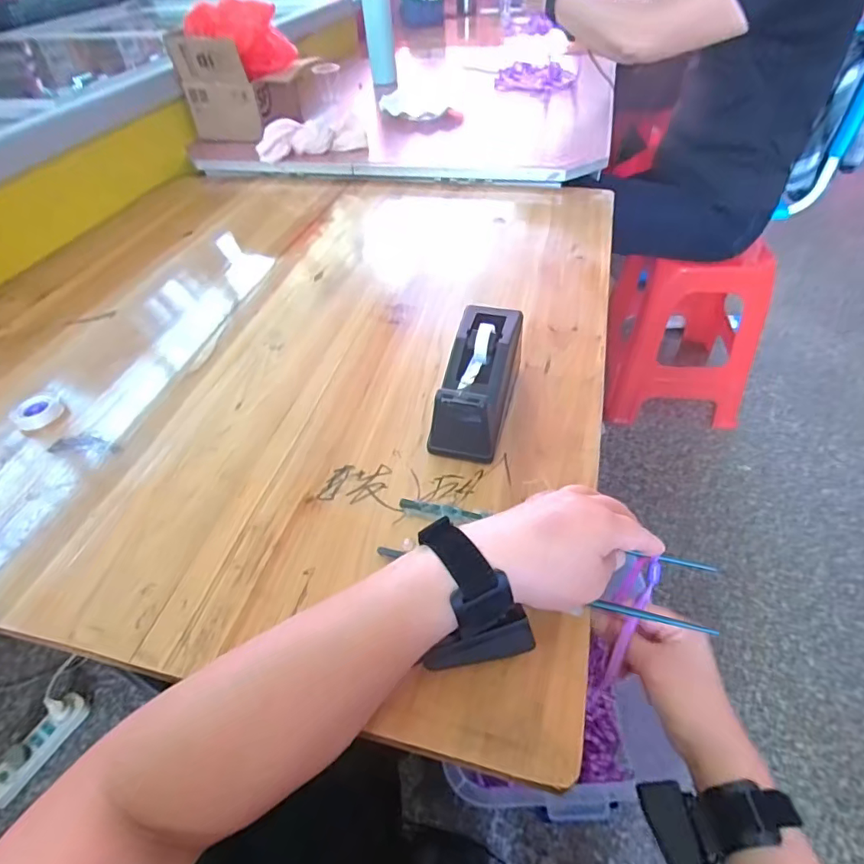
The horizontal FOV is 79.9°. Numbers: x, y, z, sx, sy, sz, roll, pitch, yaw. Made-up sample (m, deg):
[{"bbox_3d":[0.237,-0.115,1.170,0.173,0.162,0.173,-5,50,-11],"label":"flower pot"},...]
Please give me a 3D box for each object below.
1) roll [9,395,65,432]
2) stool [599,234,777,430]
[{"bbox_3d":[-0.414,-0.021,0.540,0.044,0.015,0.044,-2,46,2],"label":"roll"},{"bbox_3d":[0.683,-0.304,1.406,0.323,0.435,0.395,6,47,10],"label":"stool"}]

